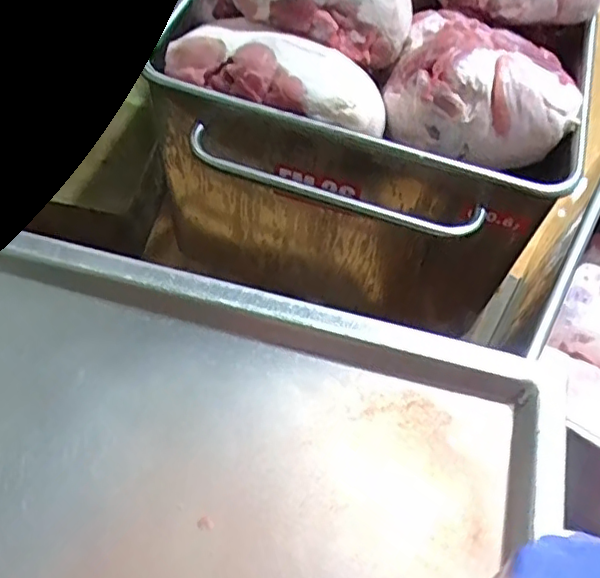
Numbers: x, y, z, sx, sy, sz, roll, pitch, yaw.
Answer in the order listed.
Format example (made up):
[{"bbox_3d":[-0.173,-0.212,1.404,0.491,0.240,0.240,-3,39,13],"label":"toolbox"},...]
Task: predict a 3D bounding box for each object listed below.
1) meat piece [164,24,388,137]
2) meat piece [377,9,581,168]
[{"bbox_3d":[-0.025,-0.308,0.885,0.320,0.097,0.133,14,62,5],"label":"meat piece"},{"bbox_3d":[0.288,-0.329,0.933,0.274,0.115,0.258,19,62,8],"label":"meat piece"}]

